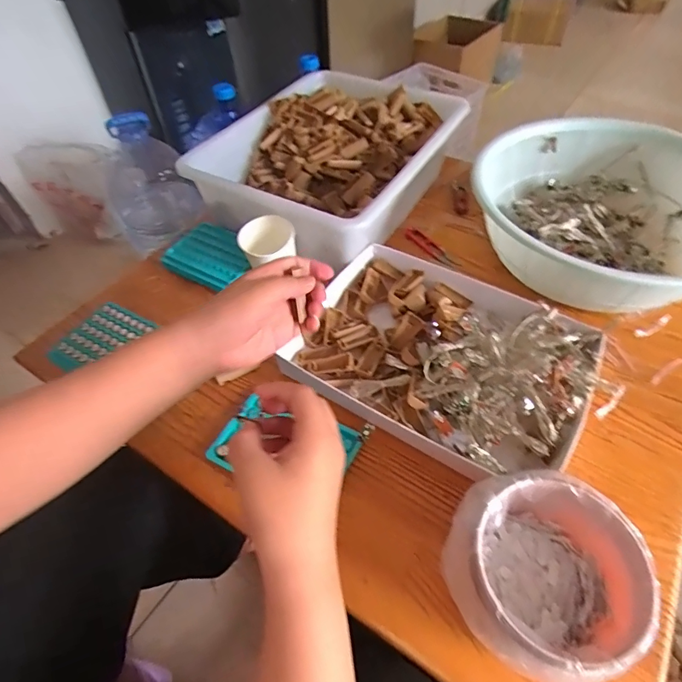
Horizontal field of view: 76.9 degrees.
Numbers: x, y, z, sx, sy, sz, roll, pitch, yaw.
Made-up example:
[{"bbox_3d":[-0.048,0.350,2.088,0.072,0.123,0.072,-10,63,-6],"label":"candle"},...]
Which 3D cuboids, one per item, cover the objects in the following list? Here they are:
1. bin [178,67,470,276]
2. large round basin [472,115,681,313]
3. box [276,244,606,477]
[{"bbox_3d":[-0.018,-0.275,0.653,0.309,0.104,0.377,24,57,19],"label":"bin"},{"bbox_3d":[0.332,-0.153,0.549,0.276,0.098,0.320,-18,54,-12],"label":"large round basin"},{"bbox_3d":[0.110,0.004,0.469,0.301,0.059,0.218,26,57,20],"label":"box"}]

